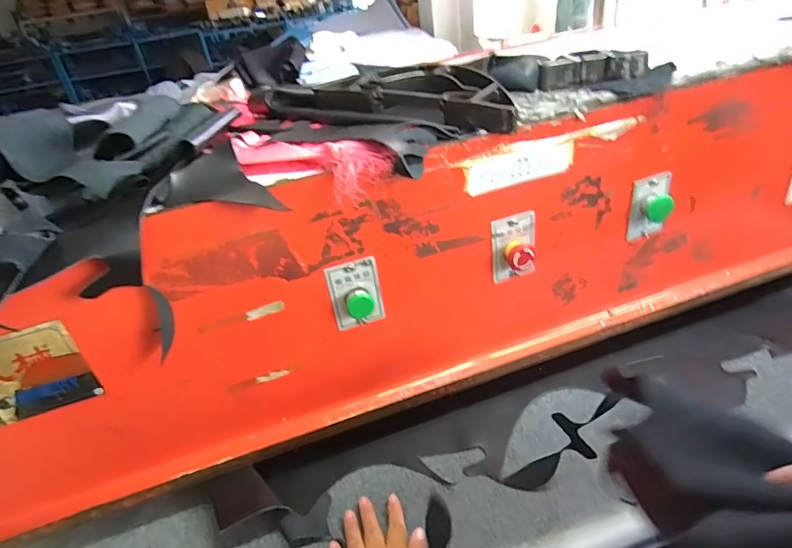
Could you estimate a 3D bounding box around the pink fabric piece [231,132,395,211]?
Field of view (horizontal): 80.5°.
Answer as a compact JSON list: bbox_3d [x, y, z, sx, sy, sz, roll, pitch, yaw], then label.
[{"bbox_3d":[-0.100,-0.121,0.520,0.199,0.047,0.068,12,37,28],"label":"pink fabric piece"}]

